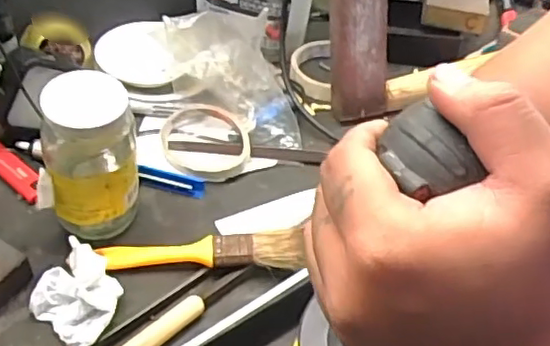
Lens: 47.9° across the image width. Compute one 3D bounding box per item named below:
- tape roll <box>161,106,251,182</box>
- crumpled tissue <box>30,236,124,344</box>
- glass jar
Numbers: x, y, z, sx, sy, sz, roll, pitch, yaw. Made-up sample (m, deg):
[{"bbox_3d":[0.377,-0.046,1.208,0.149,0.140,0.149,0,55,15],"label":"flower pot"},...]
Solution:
[{"bbox_3d":[-0.067,-0.032,0.599,0.077,0.021,0.092,-19,52,-21],"label":"tape roll"},{"bbox_3d":[-0.146,0.093,0.471,0.064,0.031,0.057,29,52,21],"label":"crumpled tissue"},{"bbox_3d":[-0.144,-0.002,0.490,0.073,0.150,0.058,-12,49,-15],"label":"glass jar"}]

